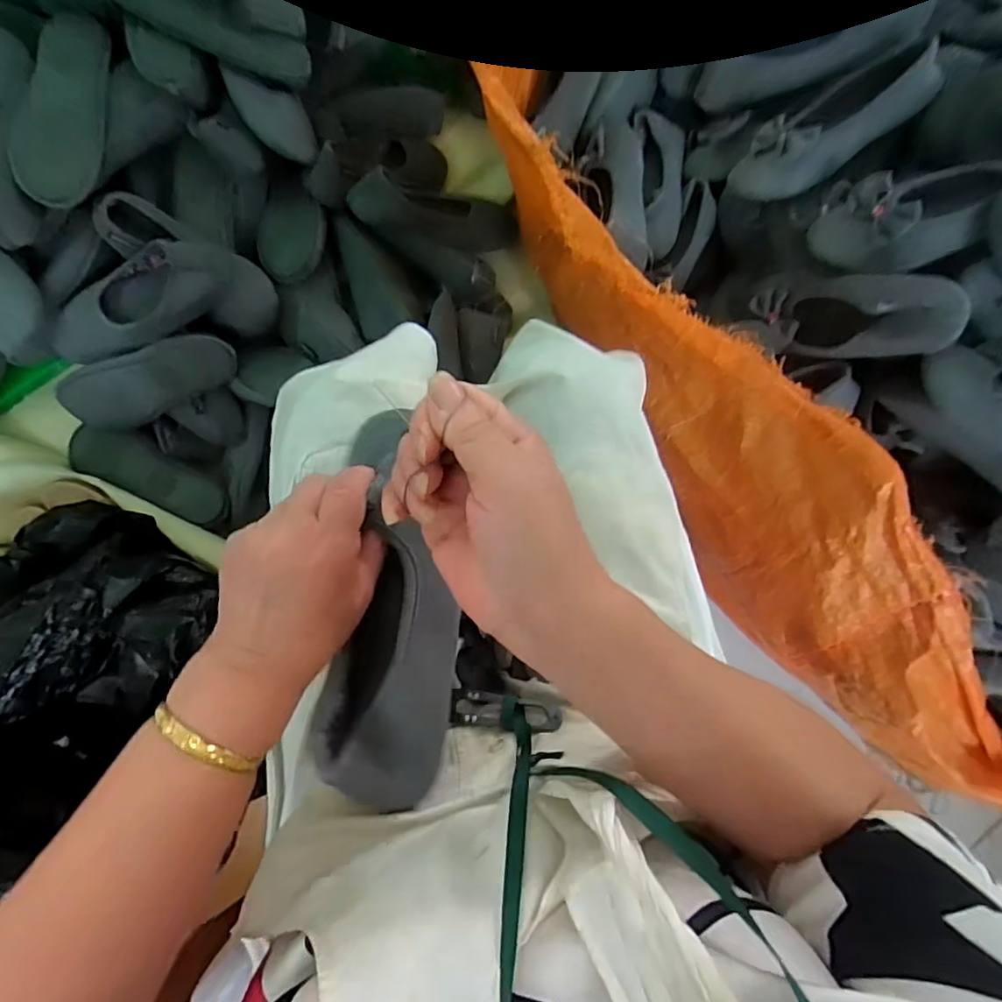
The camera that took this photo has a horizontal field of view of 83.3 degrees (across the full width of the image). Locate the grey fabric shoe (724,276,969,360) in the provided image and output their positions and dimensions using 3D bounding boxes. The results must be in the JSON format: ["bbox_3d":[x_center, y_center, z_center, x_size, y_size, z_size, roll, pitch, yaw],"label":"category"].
[{"bbox_3d":[0.368,-0.200,0.604,0.064,0.219,0.079,34,83,-37],"label":"grey fabric shoe"}]

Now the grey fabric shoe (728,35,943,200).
[{"bbox_3d":[0.381,-0.427,0.635,0.237,0.054,0.092,-30,87,14],"label":"grey fabric shoe"}]

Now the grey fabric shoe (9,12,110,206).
[{"bbox_3d":[-0.508,-0.467,0.665,0.079,0.053,0.228,5,84,-2],"label":"grey fabric shoe"}]

